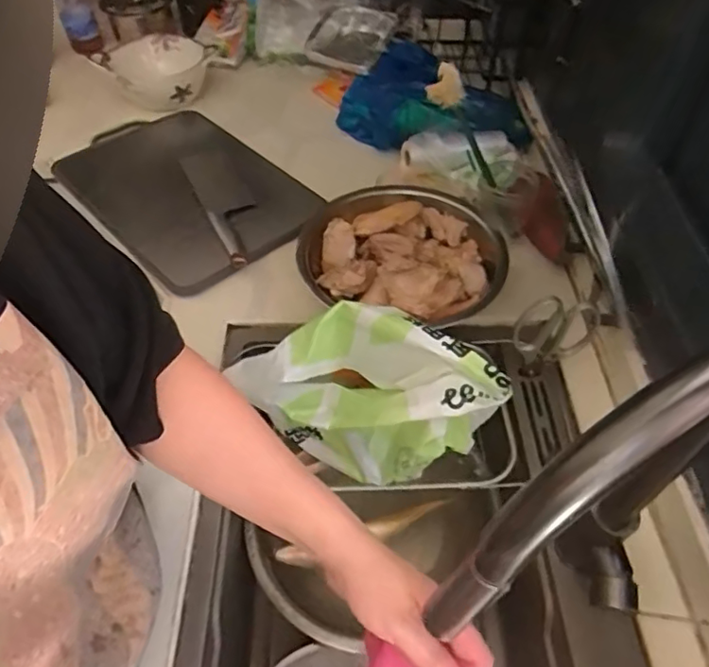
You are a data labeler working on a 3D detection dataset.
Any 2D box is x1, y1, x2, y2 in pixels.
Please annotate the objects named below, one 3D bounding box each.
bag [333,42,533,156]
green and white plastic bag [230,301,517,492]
[{"bbox_3d":[0.122,-0.387,0.968,0.158,0.123,0.322,-35,59,-25],"label":"bag"},{"bbox_3d":[0.011,0.067,0.632,0.263,0.146,0.136,25,55,19],"label":"green and white plastic bag"}]

